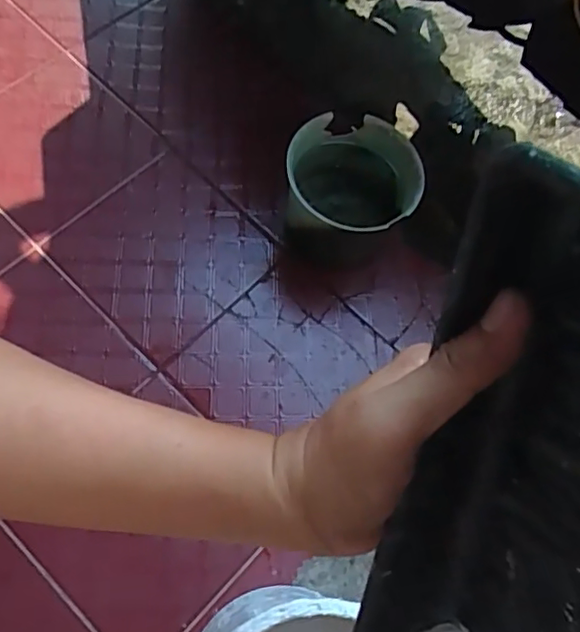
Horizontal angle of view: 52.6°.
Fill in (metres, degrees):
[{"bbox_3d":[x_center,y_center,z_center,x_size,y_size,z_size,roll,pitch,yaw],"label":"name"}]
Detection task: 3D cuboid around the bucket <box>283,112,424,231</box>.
[{"bbox_3d":[0.060,-0.129,0.645,0.139,0.116,0.134,-2,69,-9],"label":"bucket"}]

